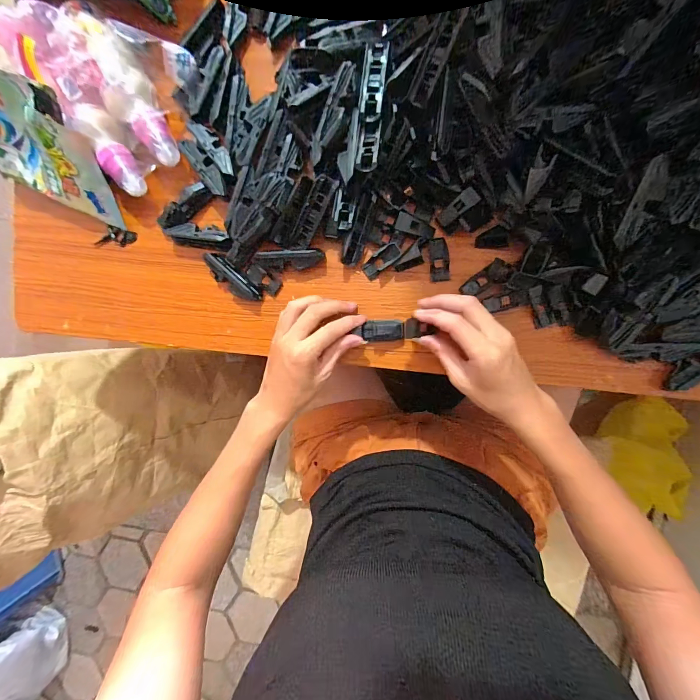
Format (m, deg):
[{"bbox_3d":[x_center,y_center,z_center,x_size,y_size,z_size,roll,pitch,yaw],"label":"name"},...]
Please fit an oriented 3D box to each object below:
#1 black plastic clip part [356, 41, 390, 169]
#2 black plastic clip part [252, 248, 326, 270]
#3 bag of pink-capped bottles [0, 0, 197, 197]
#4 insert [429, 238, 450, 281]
[{"bbox_3d":[0.019,-0.214,0.298,0.021,0.021,0.119,6,95,8],"label":"black plastic clip part"},{"bbox_3d":[-0.064,-0.094,0.357,0.076,0.014,0.018,-2,94,9],"label":"black plastic clip part"},{"bbox_3d":[-0.232,-0.260,0.324,0.135,0.079,0.165,-41,87,9],"label":"bag of pink-capped bottles"},{"bbox_3d":[0.089,-0.089,0.339,0.019,0.008,0.042,-5,93,9],"label":"insert"}]

